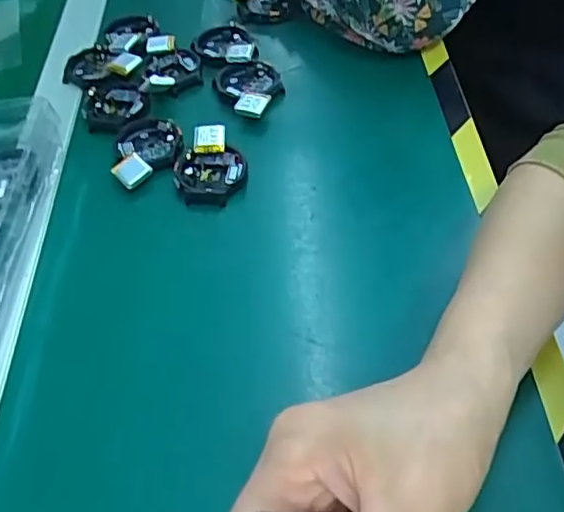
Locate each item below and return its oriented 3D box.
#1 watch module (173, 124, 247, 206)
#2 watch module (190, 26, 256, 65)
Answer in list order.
[{"bbox_3d":[-0.050,-0.064,0.423,0.048,0.017,0.061,-7,51,2],"label":"watch module"},{"bbox_3d":[-0.046,-0.175,0.505,0.055,0.015,0.049,5,52,11],"label":"watch module"}]

